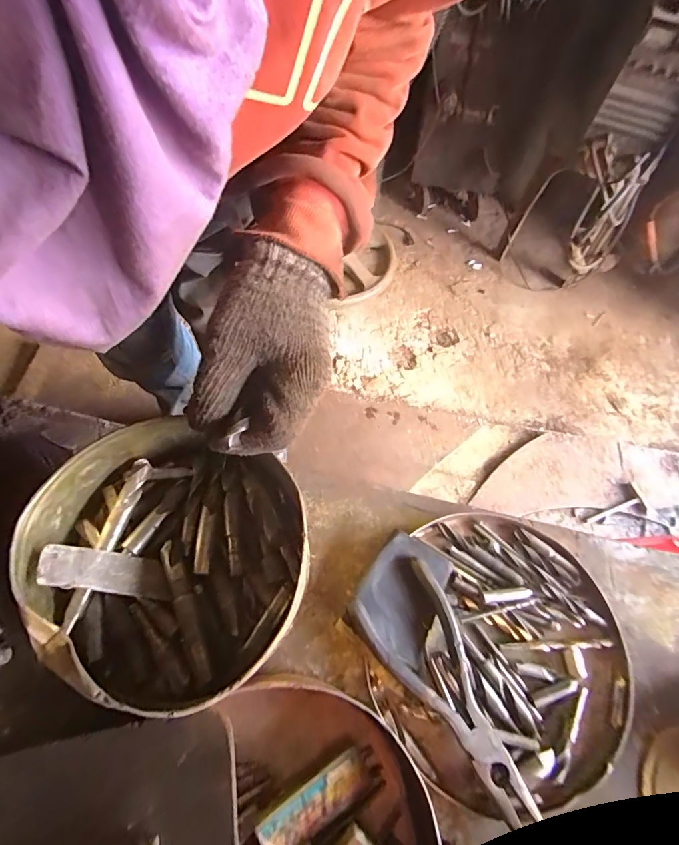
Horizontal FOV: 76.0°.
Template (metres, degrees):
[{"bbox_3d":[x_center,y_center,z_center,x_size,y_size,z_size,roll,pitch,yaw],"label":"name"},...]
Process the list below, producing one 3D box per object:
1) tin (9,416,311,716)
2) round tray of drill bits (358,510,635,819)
[{"bbox_3d":[-0.121,0.095,0.320,0.185,0.079,0.179,1,62,-3],"label":"tin"},{"bbox_3d":[0.119,0.169,0.339,0.195,0.022,0.196,1,62,-3],"label":"round tray of drill bits"}]

